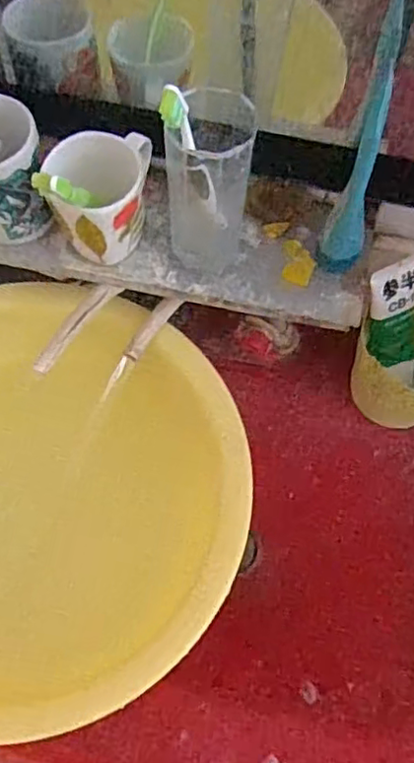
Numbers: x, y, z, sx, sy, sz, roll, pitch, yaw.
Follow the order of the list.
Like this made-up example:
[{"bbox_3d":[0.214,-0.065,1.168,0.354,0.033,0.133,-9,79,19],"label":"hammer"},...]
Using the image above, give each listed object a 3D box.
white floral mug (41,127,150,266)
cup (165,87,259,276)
[{"bbox_3d":[-0.088,-0.151,0.517,0.080,0.089,0.087,-1,64,-1],"label":"white floral mug"},{"bbox_3d":[0.002,-0.150,0.488,0.063,0.157,0.061,2,64,0],"label":"cup"}]

